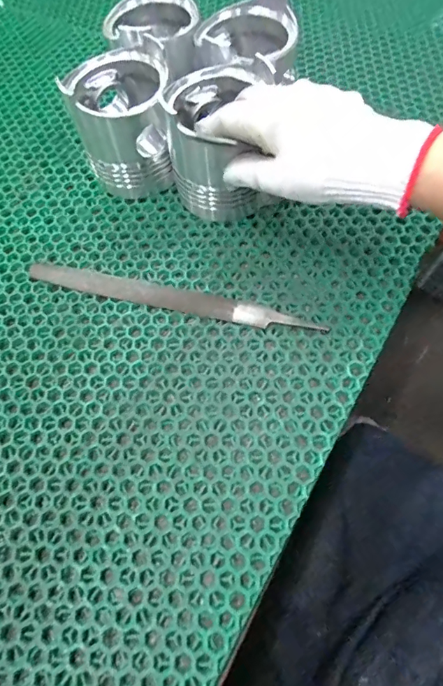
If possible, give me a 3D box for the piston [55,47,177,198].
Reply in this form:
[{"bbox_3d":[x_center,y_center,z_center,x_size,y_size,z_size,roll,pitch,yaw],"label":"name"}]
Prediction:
[{"bbox_3d":[-0.081,-0.184,0.381,0.079,0.090,0.079,-1,64,3],"label":"piston"}]

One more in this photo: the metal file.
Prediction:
[{"bbox_3d":[-0.041,-0.035,0.348,0.235,0.006,0.018,13,65,9],"label":"metal file"}]

